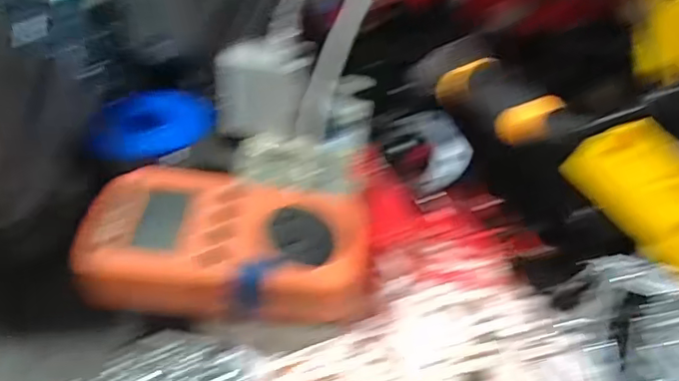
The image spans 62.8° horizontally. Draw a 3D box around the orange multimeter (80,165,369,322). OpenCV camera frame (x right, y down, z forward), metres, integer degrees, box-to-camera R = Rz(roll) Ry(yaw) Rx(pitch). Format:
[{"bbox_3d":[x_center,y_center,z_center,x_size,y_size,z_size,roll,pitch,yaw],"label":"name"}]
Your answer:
[{"bbox_3d":[-0.056,0.034,0.295,0.141,0.053,0.085,1,49,-9],"label":"orange multimeter"}]

